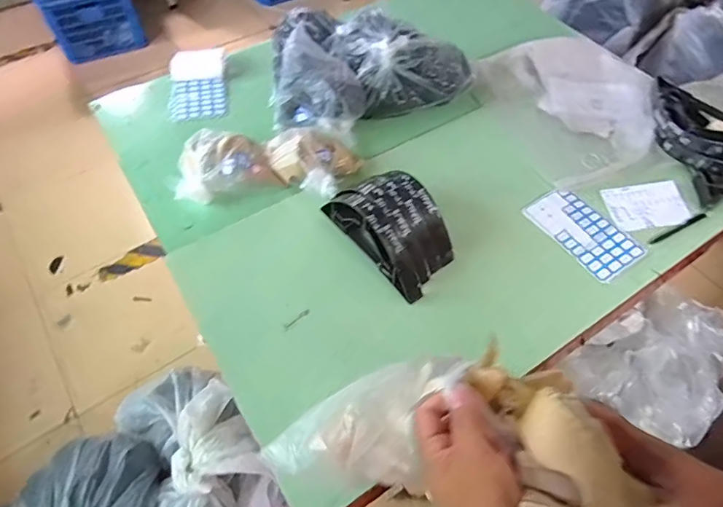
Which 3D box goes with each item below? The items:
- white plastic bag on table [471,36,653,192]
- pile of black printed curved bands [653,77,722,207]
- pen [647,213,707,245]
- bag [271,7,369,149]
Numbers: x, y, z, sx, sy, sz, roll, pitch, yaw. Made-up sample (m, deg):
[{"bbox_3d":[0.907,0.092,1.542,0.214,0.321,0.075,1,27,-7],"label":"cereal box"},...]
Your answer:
[{"bbox_3d":[0.487,-0.352,1.090,0.368,0.067,0.410,-19,58,-12],"label":"white plastic bag on table"},{"bbox_3d":[0.680,-0.220,0.972,0.268,0.088,0.175,39,64,23],"label":"pile of black printed curved bands"},{"bbox_3d":[0.606,-0.048,0.912,0.137,0.014,0.011,-22,59,-14],"label":"pen"},{"bbox_3d":[-0.106,-0.413,1.066,0.191,0.139,0.324,-7,56,-5],"label":"bag"}]

